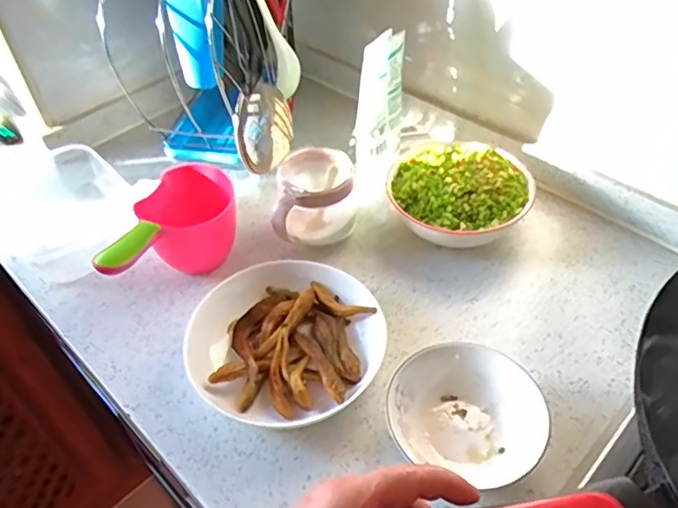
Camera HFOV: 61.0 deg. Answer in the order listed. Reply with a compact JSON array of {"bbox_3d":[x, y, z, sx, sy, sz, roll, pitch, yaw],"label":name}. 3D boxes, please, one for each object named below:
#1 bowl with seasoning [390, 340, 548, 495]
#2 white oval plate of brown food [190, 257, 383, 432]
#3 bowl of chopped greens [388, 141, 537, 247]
[{"bbox_3d":[0.119,0.139,0.523,0.135,0.045,0.114,14,47,17],"label":"bowl with seasoning"},{"bbox_3d":[-0.050,0.084,0.593,0.188,0.048,0.188,6,45,9],"label":"white oval plate of brown food"},{"bbox_3d":[0.147,-0.068,0.708,0.164,0.079,0.147,0,45,3],"label":"bowl of chopped greens"}]

